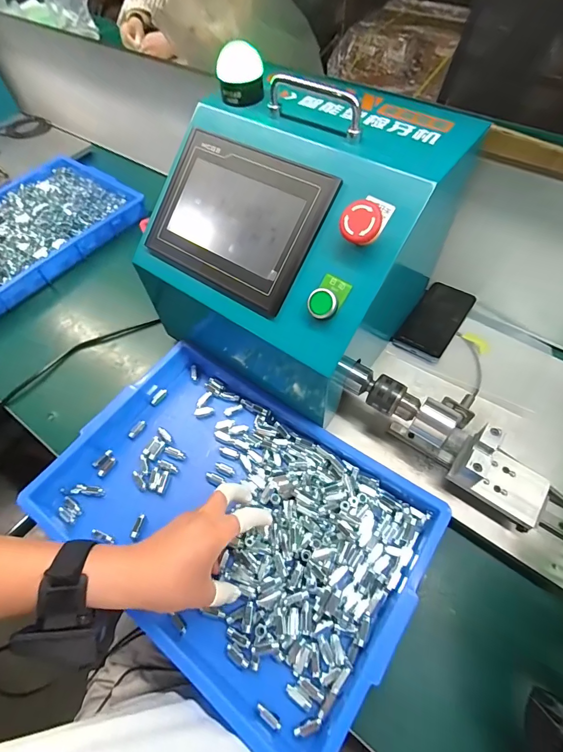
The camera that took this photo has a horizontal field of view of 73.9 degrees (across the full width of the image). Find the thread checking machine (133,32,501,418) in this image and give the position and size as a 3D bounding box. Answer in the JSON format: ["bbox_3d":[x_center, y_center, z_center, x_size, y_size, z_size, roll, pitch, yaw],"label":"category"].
[{"bbox_3d":[0.011,-0.162,0.488,0.297,0.283,0.277,30,65,19],"label":"thread checking machine"}]

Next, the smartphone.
[{"bbox_3d":[0.237,-0.088,0.569,0.071,0.011,0.156,31,65,19],"label":"smartphone"}]

